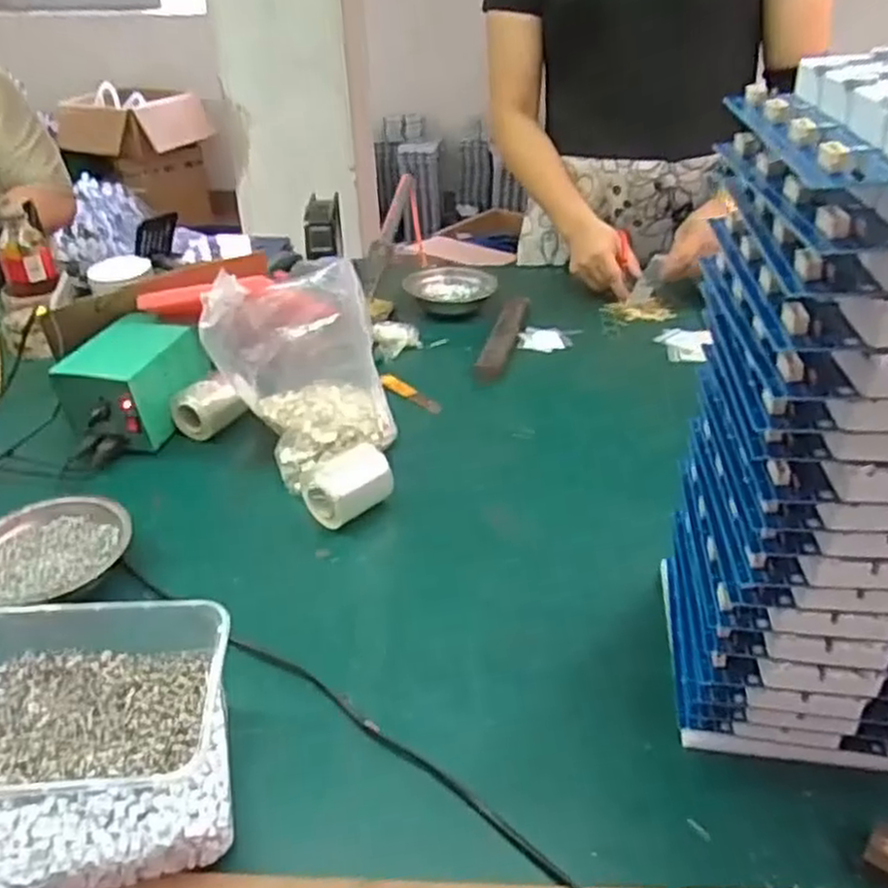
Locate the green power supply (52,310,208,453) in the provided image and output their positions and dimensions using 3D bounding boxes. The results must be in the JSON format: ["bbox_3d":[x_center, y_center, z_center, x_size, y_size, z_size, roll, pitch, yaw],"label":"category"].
[{"bbox_3d":[-0.330,-0.065,0.817,0.090,0.098,0.136,10,35,17],"label":"green power supply"}]

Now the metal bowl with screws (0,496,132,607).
[{"bbox_3d":[-0.332,0.095,0.633,0.113,0.037,0.122,-1,33,1],"label":"metal bowl with screws"}]

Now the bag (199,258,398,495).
[{"bbox_3d":[-0.144,-0.078,0.746,0.158,0.190,0.161,-14,35,-18],"label":"bag"}]

